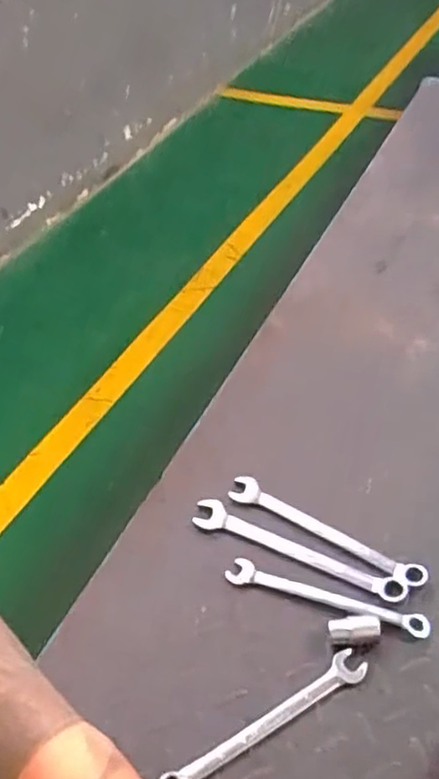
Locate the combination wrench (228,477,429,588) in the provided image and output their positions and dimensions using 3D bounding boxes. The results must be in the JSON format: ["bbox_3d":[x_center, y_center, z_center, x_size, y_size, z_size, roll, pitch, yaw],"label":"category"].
[{"bbox_3d":[0.093,0.125,0.594,0.190,0.006,0.026,22,52,27],"label":"combination wrench"}]

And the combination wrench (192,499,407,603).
[{"bbox_3d":[0.066,0.140,0.580,0.195,0.004,0.028,16,50,23],"label":"combination wrench"}]

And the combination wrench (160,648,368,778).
[{"bbox_3d":[0.033,0.243,0.484,0.171,0.004,0.023,-25,47,-17],"label":"combination wrench"}]

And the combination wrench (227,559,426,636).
[{"bbox_3d":[0.087,0.170,0.546,0.167,0.010,0.021,10,48,18],"label":"combination wrench"}]

